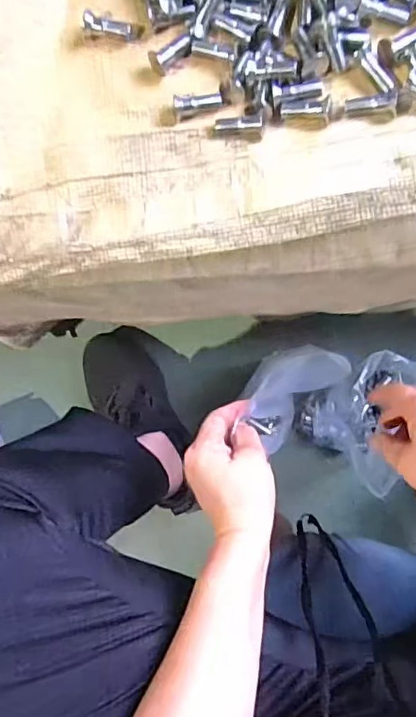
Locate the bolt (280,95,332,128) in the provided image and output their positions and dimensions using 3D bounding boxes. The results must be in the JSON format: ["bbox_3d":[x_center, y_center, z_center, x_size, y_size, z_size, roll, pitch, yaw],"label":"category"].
[{"bbox_3d":[0.069,-0.172,0.373,0.035,0.013,0.017,-1,88,7],"label":"bolt"}]

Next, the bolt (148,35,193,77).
[{"bbox_3d":[-0.026,-0.221,0.390,0.032,0.010,0.013,-26,85,5],"label":"bolt"}]

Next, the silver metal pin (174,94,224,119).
[{"bbox_3d":[-0.007,-0.183,0.383,0.035,0.013,0.010,-11,86,-8],"label":"silver metal pin"}]

